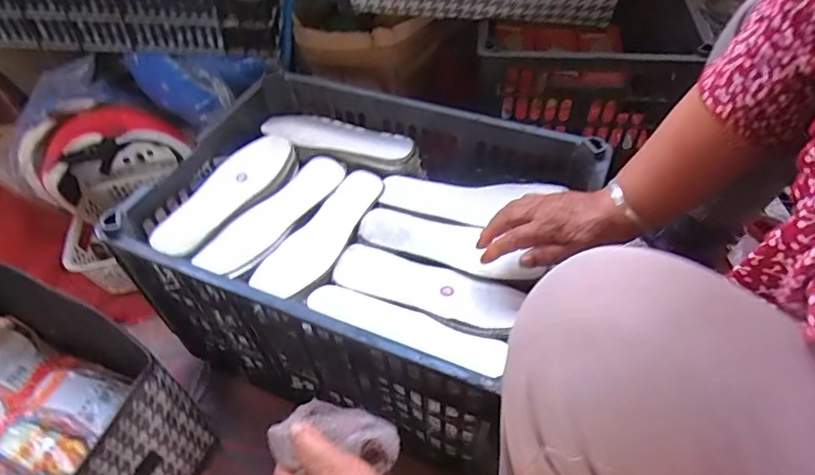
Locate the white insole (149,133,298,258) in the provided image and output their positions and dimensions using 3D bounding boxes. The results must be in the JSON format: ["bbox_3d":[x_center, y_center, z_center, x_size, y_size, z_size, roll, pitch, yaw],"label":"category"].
[{"bbox_3d":[-0.226,-0.060,0.634,0.073,0.018,0.213,35,56,11],"label":"white insole"}]

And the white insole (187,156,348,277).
[{"bbox_3d":[-0.161,-0.032,0.625,0.068,0.009,0.218,26,54,25],"label":"white insole"}]

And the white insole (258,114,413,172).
[{"bbox_3d":[-0.098,-0.140,0.707,0.218,0.016,0.074,17,51,18],"label":"white insole"}]

